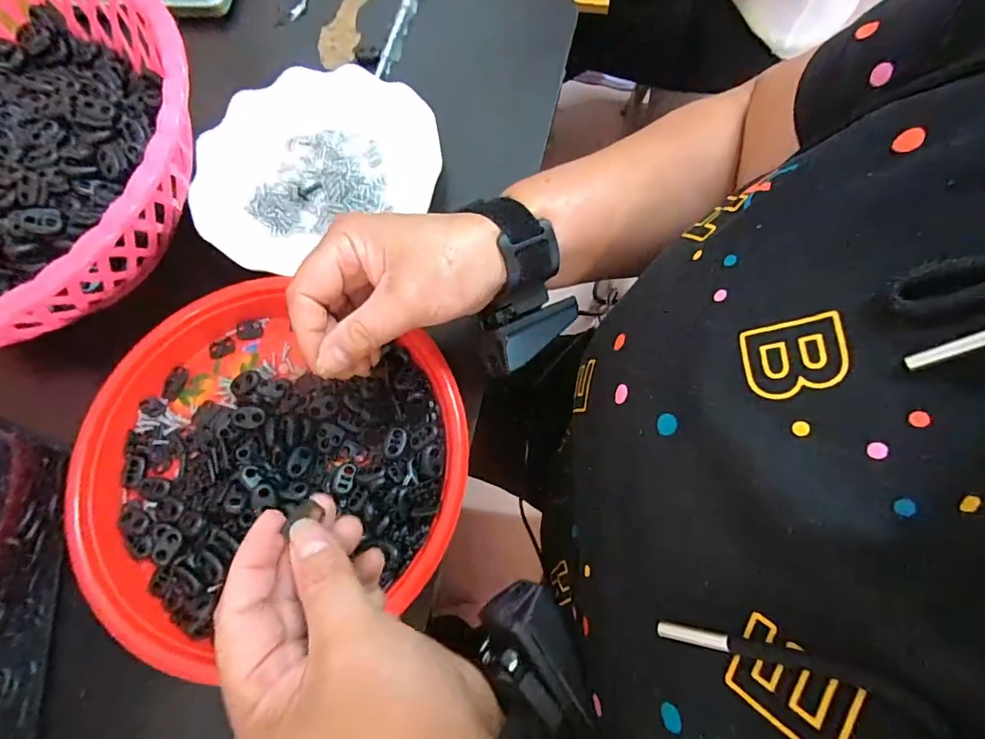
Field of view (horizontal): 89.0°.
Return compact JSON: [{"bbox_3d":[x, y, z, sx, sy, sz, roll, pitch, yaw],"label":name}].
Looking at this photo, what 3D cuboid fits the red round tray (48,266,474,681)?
[{"bbox_3d":[-0.142,0.063,0.319,0.237,0.026,0.223,-1,71,2],"label":"red round tray"}]

